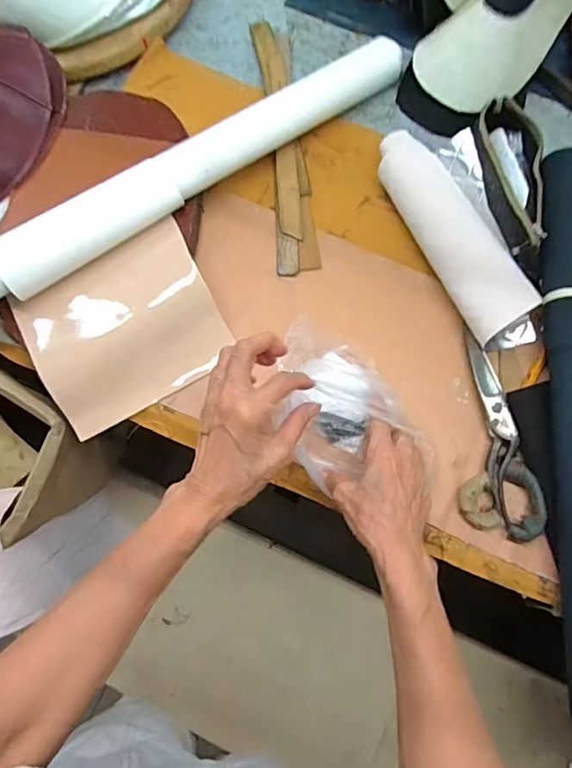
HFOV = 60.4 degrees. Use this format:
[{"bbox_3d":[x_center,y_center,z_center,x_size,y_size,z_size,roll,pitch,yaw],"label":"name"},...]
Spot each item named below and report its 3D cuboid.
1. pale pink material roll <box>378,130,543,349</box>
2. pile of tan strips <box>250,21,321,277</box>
[{"bbox_3d":[0.167,-0.151,0.495,0.065,0.052,0.251,-24,76,-7],"label":"pale pink material roll"},{"bbox_3d":[-0.003,-0.278,0.551,0.043,0.011,0.337,-5,74,-3],"label":"pile of tan strips"}]

